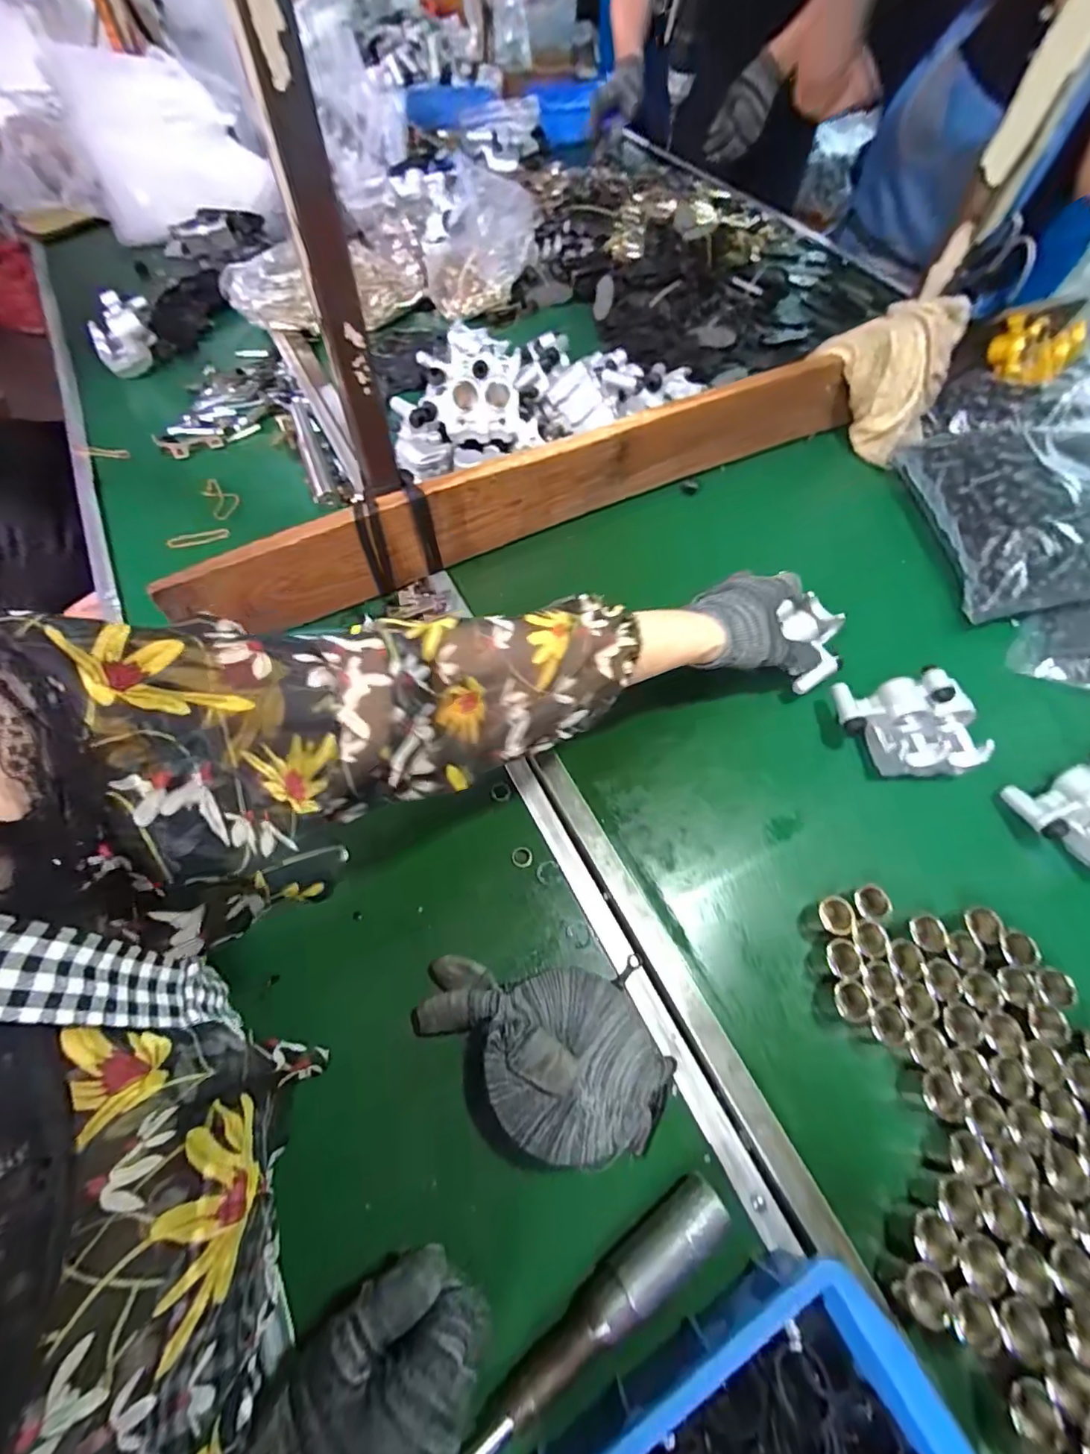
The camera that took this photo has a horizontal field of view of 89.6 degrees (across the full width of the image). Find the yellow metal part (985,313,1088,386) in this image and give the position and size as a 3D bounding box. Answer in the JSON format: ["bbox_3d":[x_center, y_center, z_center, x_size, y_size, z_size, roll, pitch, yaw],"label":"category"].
[{"bbox_3d":[0.564,-0.434,0.636,0.085,0.047,0.071,41,68,18],"label":"yellow metal part"}]

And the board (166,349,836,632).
[{"bbox_3d":[0.018,-0.238,0.545,0.716,0.097,0.019,-25,65,-14],"label":"board"}]

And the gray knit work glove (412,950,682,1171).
[{"bbox_3d":[0.000,0.198,0.343,0.161,0.032,0.097,29,65,13],"label":"gray knit work glove"}]

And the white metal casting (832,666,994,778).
[{"bbox_3d":[0.297,-0.001,0.447,0.107,0.069,0.073,2,62,0],"label":"white metal casting"}]

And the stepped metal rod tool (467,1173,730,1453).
[{"bbox_3d":[0.028,0.311,0.290,0.168,0.021,0.024,-32,67,-17],"label":"stepped metal rod tool"}]

